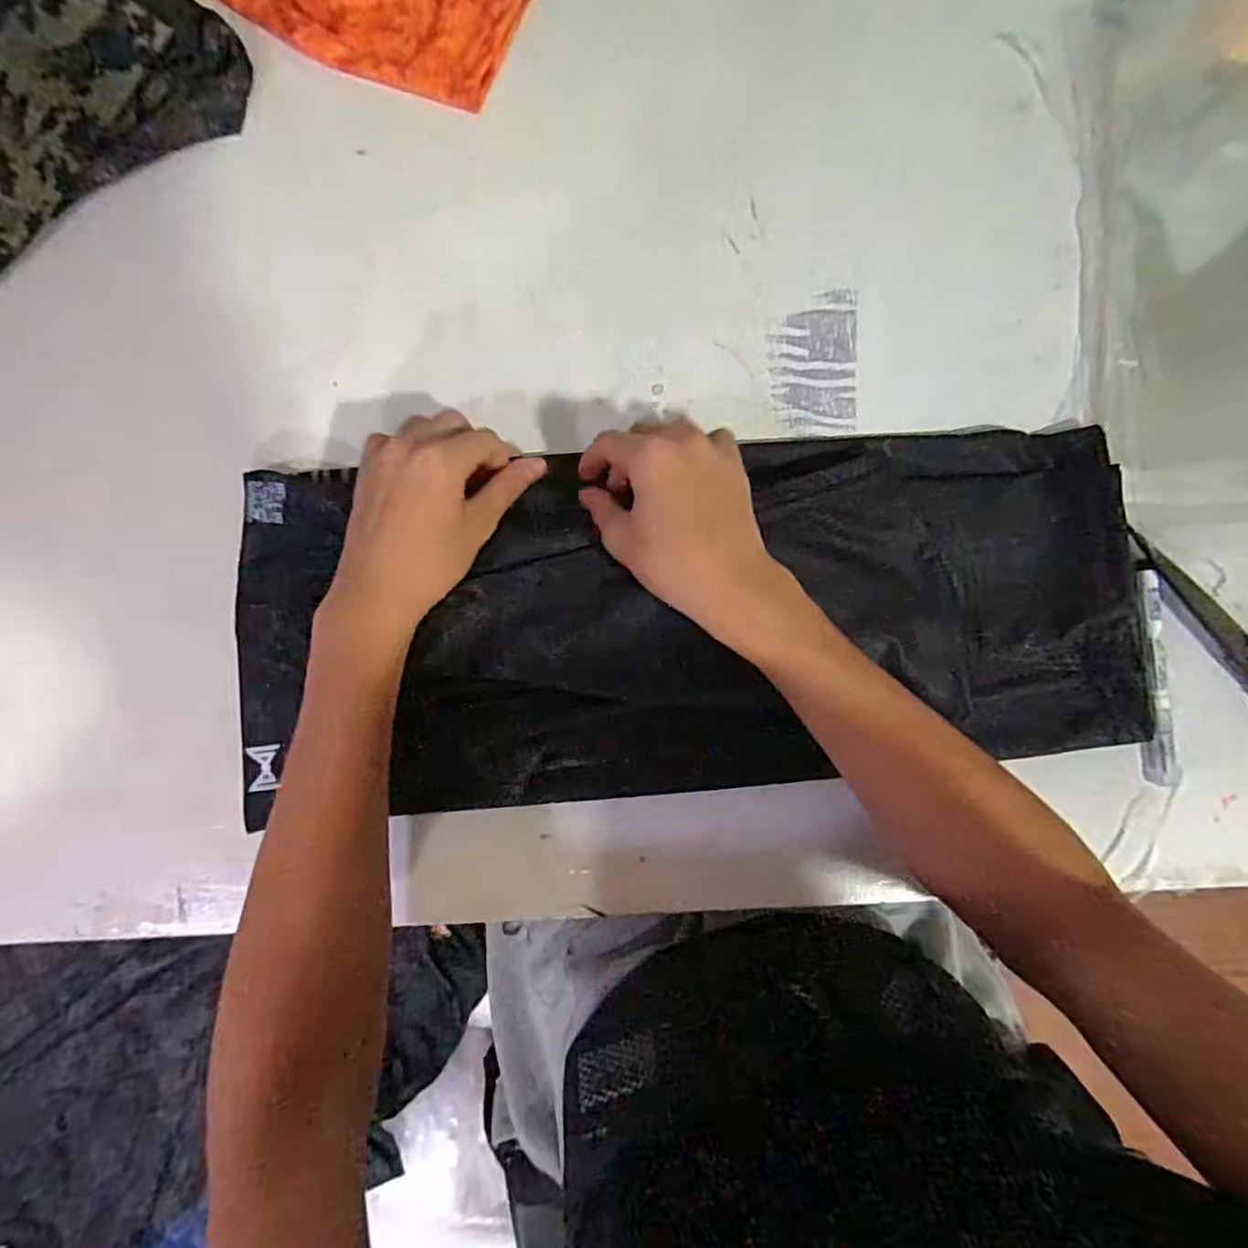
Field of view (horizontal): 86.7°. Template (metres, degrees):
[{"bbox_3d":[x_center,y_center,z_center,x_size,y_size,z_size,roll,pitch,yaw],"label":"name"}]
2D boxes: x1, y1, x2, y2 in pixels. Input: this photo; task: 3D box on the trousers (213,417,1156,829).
[{"bbox_3d":[0.040,-0.006,0.397,0.532,0.027,0.208,-7,85,-1],"label":"trousers"}]

